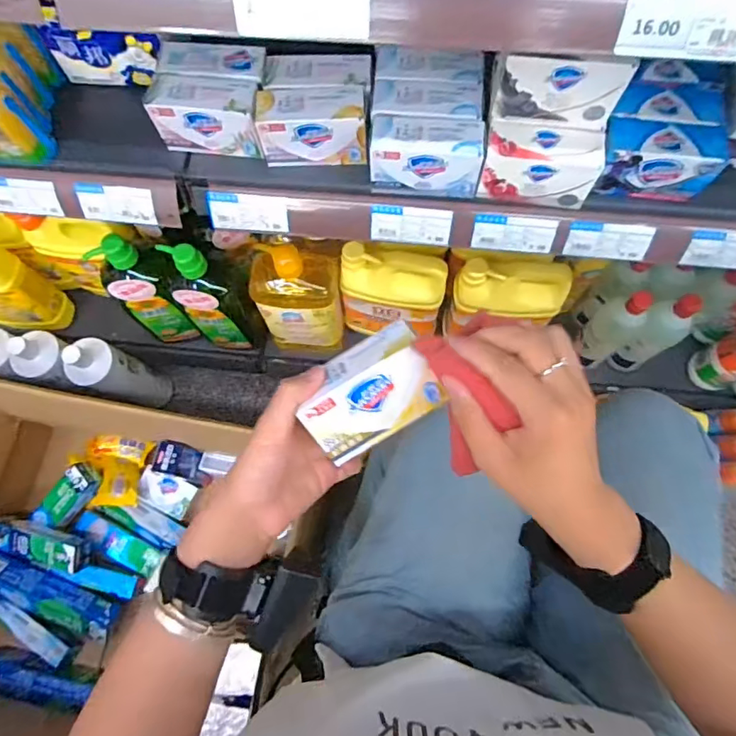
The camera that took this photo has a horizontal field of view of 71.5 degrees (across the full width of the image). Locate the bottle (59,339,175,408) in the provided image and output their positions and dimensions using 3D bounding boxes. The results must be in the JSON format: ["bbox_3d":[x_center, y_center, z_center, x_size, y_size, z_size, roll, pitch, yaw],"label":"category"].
[{"bbox_3d":[-0.420,0.016,0.862,0.068,0.268,0.066,11,75,4],"label":"bottle"}]

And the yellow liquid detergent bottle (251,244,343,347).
[{"bbox_3d":[-0.102,-0.099,0.754,0.116,0.241,0.079,0,74,1],"label":"yellow liquid detergent bottle"}]

